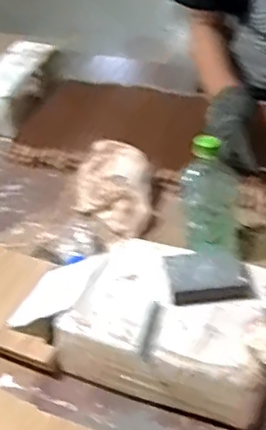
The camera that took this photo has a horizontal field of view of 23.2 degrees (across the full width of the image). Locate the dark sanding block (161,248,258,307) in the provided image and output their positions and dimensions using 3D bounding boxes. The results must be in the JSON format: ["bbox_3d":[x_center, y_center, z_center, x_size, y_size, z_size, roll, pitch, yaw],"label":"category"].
[{"bbox_3d":[0.098,0.079,0.839,0.100,0.018,0.088,-9,36,-3],"label":"dark sanding block"}]

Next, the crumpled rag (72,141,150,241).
[{"bbox_3d":[-0.035,-0.046,1.150,0.131,0.081,0.205,-6,36,-1],"label":"crumpled rag"}]

